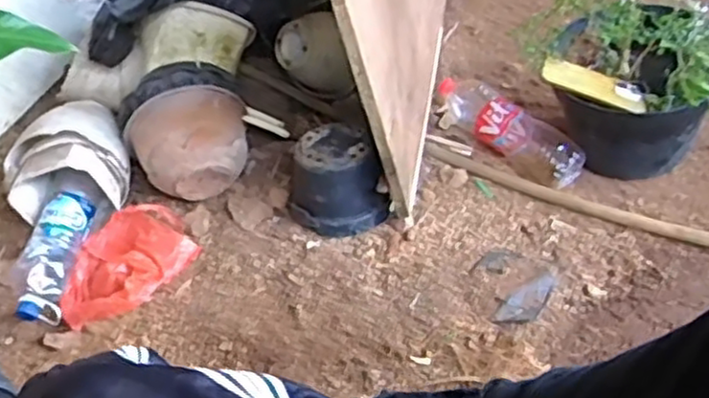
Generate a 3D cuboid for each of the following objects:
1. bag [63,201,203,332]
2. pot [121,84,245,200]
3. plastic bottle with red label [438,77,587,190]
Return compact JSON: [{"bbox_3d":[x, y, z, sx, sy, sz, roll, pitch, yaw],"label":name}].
[{"bbox_3d":[-0.377,0.111,1.159,0.170,0.067,0.242,20,46,28],"label":"bag"},{"bbox_3d":[-0.286,-0.094,1.231,0.210,0.173,0.111,-15,41,-11],"label":"pot"},{"bbox_3d":[0.268,-0.126,1.285,0.083,0.104,0.342,-30,45,-26],"label":"plastic bottle with red label"}]

